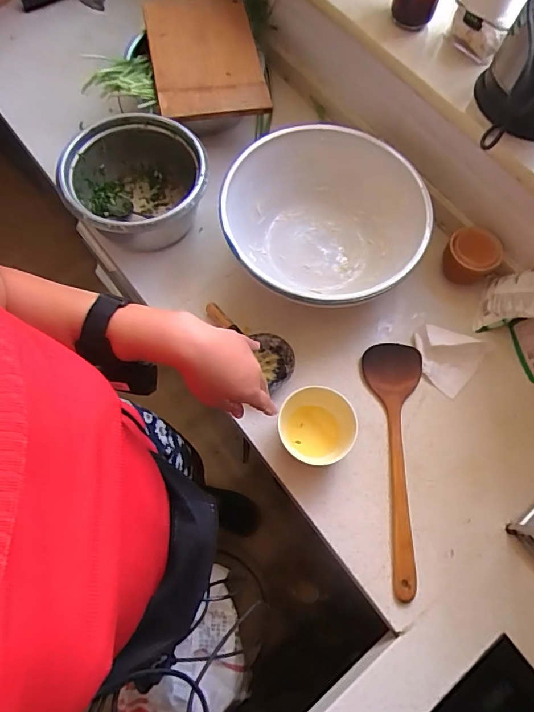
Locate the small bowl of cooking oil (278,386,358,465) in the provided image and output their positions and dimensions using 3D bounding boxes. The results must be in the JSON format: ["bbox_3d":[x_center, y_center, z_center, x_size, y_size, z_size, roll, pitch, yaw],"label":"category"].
[{"bbox_3d":[0.073,0.106,0.679,0.110,0.055,0.111,1,70,-2],"label":"small bowl of cooking oil"}]

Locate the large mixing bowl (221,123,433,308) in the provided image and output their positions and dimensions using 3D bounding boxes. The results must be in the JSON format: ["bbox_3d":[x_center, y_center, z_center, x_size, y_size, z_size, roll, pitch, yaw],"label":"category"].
[{"bbox_3d":[0.092,-0.215,0.769,0.310,0.128,0.330,1,70,-2],"label":"large mixing bowl"}]

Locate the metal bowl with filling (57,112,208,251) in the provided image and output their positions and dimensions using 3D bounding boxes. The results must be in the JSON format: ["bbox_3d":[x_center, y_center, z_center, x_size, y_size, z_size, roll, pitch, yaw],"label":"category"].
[{"bbox_3d":[-0.223,-0.289,0.792,0.237,0.129,0.225,1,70,-2],"label":"metal bowl with filling"}]

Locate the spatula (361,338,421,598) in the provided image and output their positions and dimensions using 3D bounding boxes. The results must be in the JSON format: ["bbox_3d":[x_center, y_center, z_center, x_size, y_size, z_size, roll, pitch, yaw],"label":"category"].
[{"bbox_3d":[0.187,0.153,0.684,0.089,0.018,0.371,7,70,1],"label":"spatula"}]

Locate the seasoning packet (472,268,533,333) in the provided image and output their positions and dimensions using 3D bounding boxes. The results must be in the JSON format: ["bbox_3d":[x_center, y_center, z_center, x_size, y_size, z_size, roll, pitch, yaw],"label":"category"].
[{"bbox_3d":[0.420,-0.093,0.734,0.027,0.156,0.095,30,69,-30],"label":"seasoning packet"}]

